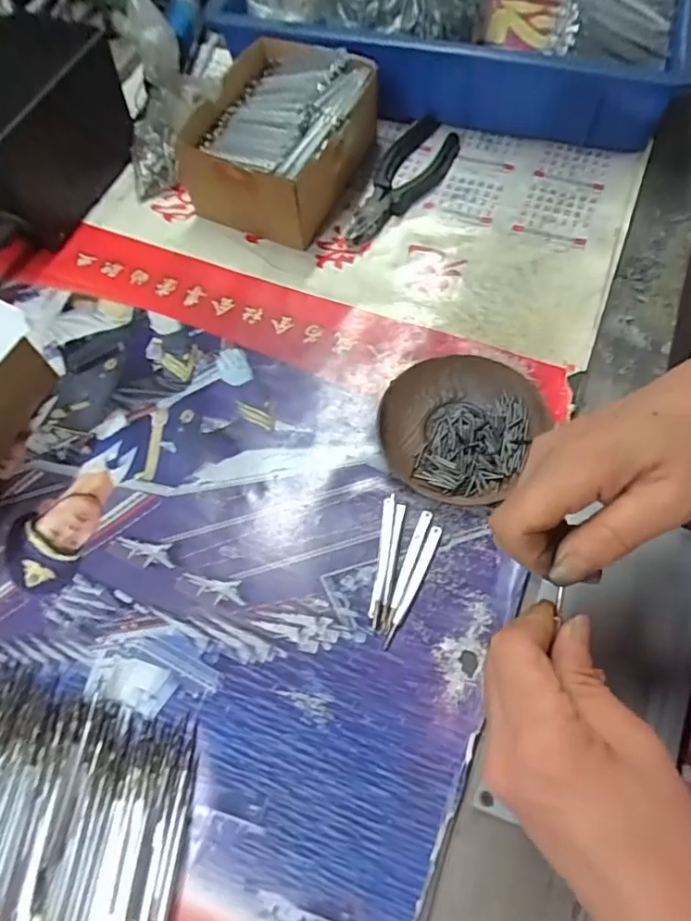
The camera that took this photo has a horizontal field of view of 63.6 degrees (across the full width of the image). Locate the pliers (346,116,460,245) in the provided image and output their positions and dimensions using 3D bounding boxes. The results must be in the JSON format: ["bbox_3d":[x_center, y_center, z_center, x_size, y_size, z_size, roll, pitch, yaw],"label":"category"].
[{"bbox_3d":[0.054,-0.256,0.516,0.055,0.020,0.167,24,68,12],"label":"pliers"}]

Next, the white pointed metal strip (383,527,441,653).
[{"bbox_3d":[0.045,0.081,0.360,0.008,0.005,0.084,22,68,12],"label":"white pointed metal strip"}]

